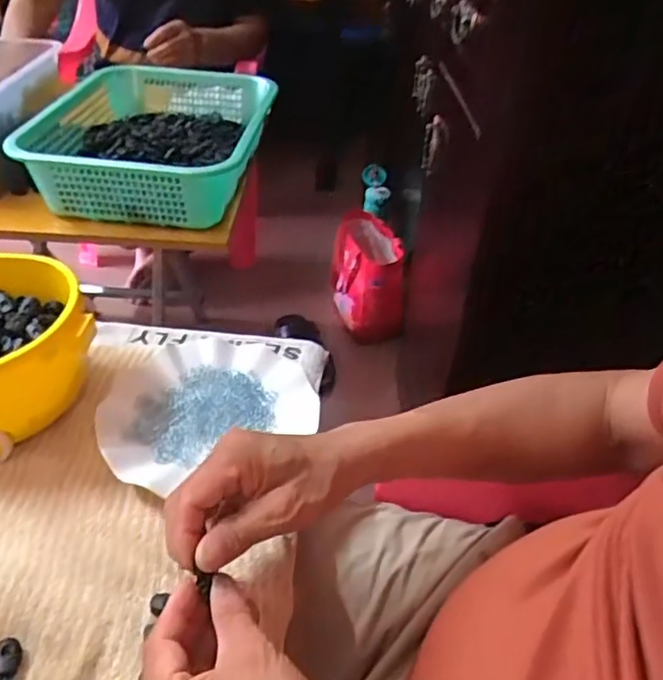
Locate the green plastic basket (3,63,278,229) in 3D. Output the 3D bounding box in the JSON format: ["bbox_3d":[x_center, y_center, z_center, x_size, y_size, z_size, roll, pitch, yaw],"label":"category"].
[{"bbox_3d":[-0.262,-0.300,0.928,0.315,0.095,0.387,3,39,1],"label":"green plastic basket"}]

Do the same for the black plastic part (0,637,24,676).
[{"bbox_3d":[-0.203,0.199,0.389,0.016,0.008,0.023,-6,40,-10],"label":"black plastic part"}]

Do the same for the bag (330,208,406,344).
[{"bbox_3d":[0.083,-0.144,1.495,0.159,0.241,0.255,0,39,-4],"label":"bag"}]

